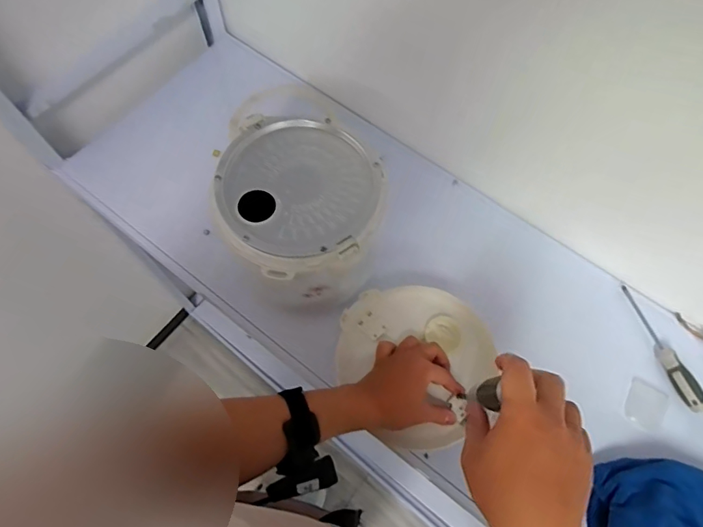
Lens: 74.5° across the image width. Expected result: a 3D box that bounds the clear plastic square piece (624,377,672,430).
[{"bbox_3d":[0.405,0.196,0.638,0.054,0.004,0.056,28,82,11],"label":"clear plastic square piece"}]

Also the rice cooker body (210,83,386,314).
[{"bbox_3d":[-0.063,-0.053,0.594,0.184,0.175,0.237,-25,70,-12],"label":"rice cooker body"}]

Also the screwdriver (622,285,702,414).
[{"bbox_3d":[0.440,0.116,0.649,0.030,0.027,0.187,-16,68,-9],"label":"screwdriver"}]

